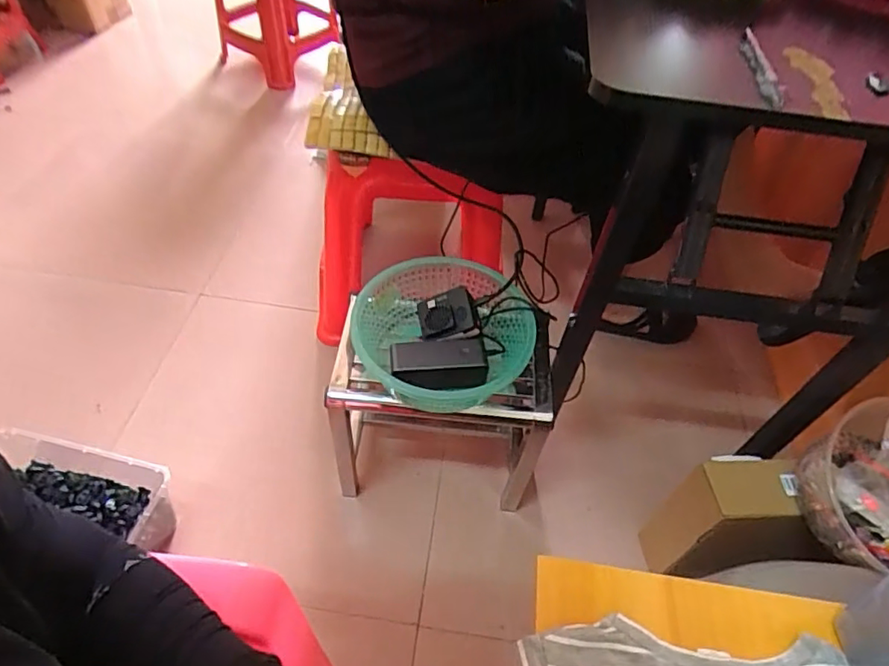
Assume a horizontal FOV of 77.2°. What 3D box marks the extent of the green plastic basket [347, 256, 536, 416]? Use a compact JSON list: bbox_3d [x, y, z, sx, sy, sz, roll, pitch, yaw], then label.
[{"bbox_3d":[-0.002,0.010,0.776,0.238,0.092,0.232,3,51,-2],"label":"green plastic basket"}]

